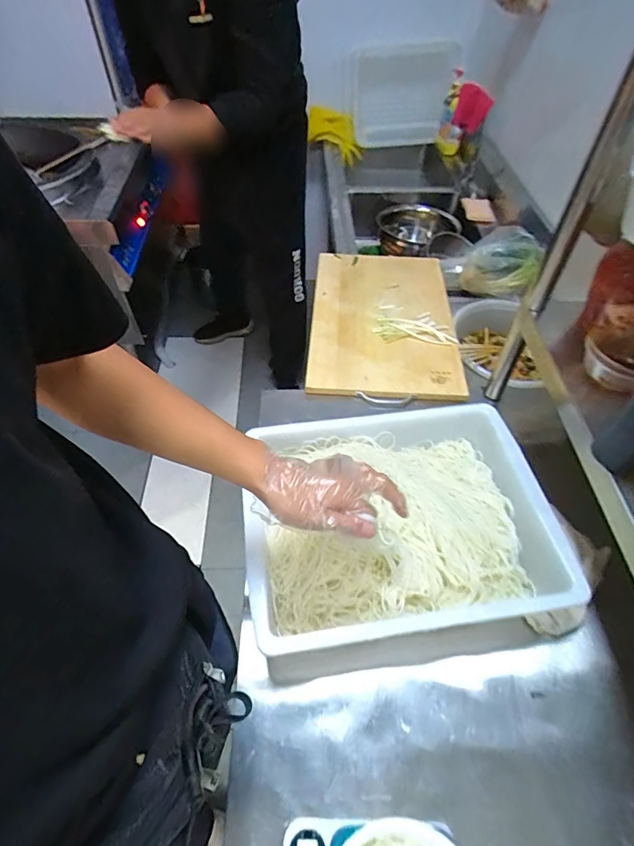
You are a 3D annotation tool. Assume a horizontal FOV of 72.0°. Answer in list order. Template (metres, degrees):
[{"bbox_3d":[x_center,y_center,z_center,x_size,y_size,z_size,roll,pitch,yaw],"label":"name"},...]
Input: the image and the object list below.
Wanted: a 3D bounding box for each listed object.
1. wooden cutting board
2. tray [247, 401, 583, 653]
[{"bbox_3d":[0.166,-0.268,1.119,0.352,0.040,0.575,3,52,1],"label":"wooden cutting board"},{"bbox_3d":[0.123,0.136,0.675,0.457,0.091,0.349,-6,52,-6],"label":"tray"}]

